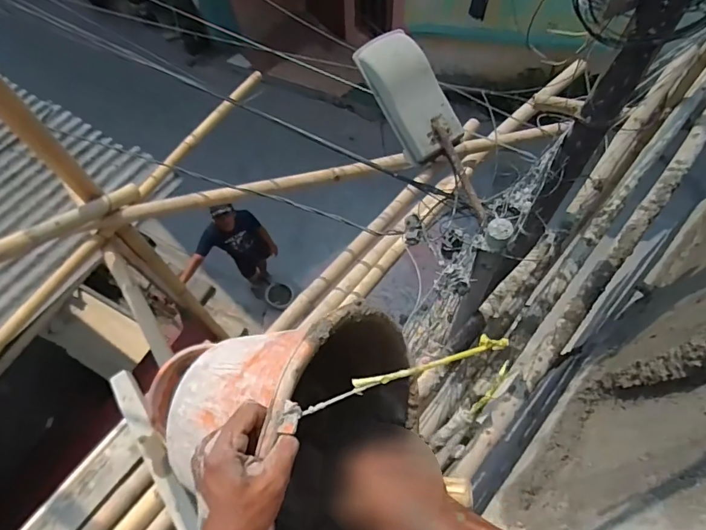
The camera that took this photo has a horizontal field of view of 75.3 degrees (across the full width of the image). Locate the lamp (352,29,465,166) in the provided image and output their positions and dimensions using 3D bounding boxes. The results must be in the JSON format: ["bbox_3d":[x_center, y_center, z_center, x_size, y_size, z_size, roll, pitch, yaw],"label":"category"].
[{"bbox_3d":[0.133,-0.397,1.077,0.135,0.081,0.300,-30,92,-11],"label":"lamp"}]

